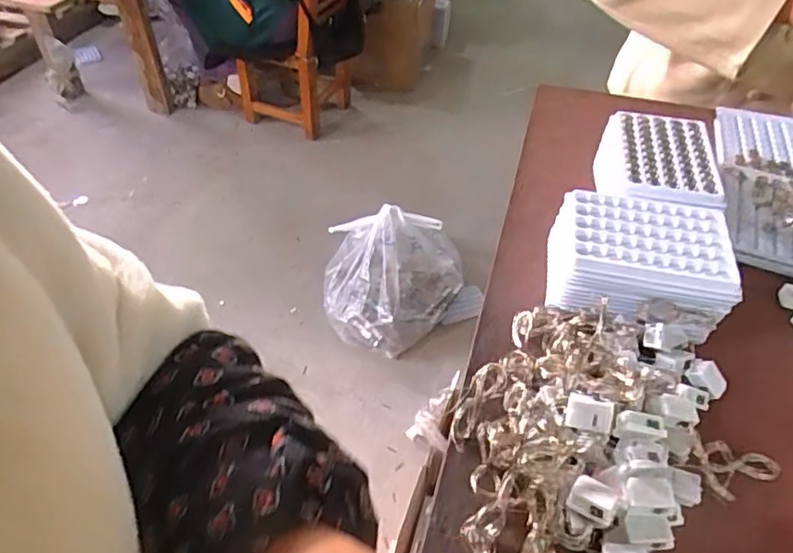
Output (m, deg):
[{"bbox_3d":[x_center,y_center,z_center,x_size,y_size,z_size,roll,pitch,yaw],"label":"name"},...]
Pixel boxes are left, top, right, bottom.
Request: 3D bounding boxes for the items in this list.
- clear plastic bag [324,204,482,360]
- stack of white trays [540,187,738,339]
[{"bbox_3d":[0.015,0.005,1.354,0.361,0.198,0.266,-10,47,-10],"label":"clear plastic bag"},{"bbox_3d":[0.194,-0.010,0.486,0.136,0.070,0.105,8,47,7],"label":"stack of white trays"}]

